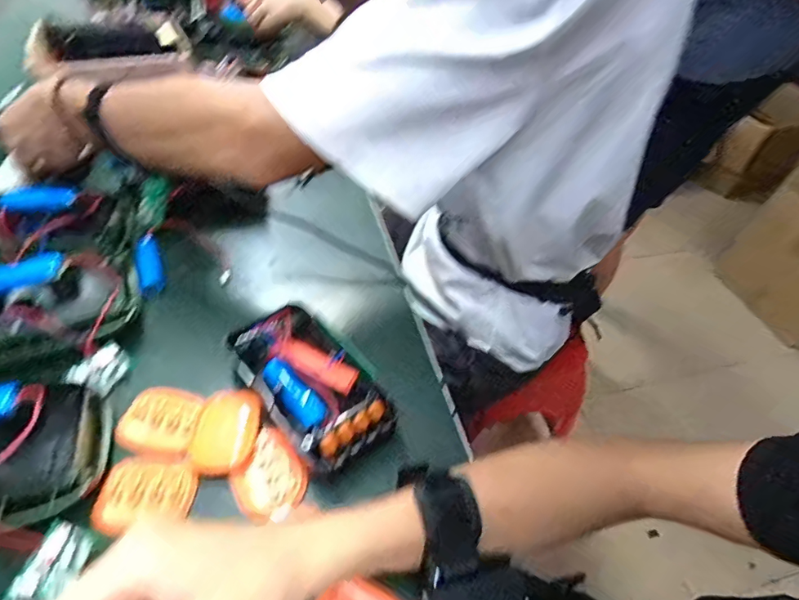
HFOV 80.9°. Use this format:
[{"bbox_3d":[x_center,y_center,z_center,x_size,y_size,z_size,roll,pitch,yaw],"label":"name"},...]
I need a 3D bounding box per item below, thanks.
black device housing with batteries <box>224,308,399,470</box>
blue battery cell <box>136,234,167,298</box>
[{"bbox_3d":[-0.071,0.065,0.369,0.078,0.037,0.144,-31,57,-30],"label":"black device housing with batteries"},{"bbox_3d":[-0.244,-0.034,0.461,0.022,0.015,0.076,-15,50,-19],"label":"blue battery cell"}]

